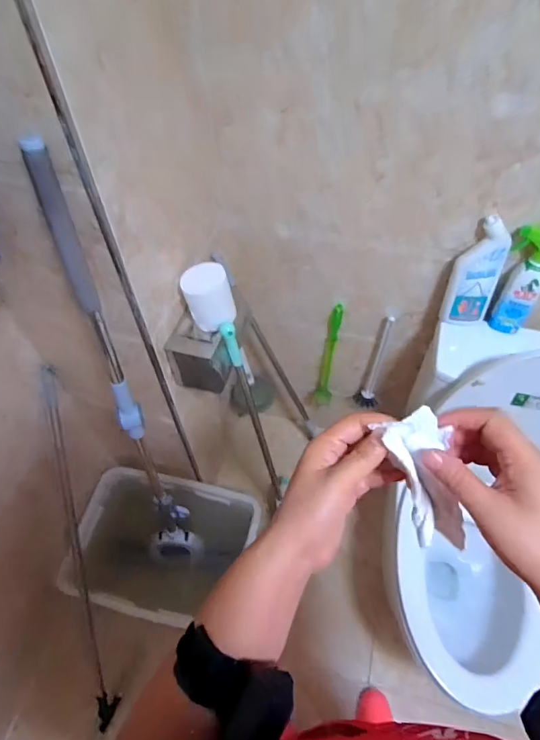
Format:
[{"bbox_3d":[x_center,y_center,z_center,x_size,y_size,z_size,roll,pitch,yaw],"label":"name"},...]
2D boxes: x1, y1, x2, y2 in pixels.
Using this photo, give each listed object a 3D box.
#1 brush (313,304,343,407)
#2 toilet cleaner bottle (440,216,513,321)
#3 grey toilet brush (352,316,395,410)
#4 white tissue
[{"bbox_3d":[0.165,-0.018,1.235,0.058,0.399,0.068,12,55,9],"label":"brush"},{"bbox_3d":[0.420,-0.189,0.869,0.095,0.214,0.065,7,55,5],"label":"toilet cleaner bottle"},{"bbox_3d":[0.297,0.002,1.211,0.070,0.367,0.066,16,56,12],"label":"grey toilet brush"},{"bbox_3d":[0.125,0.091,0.347,0.049,0.124,0.027,-28,18,-19],"label":"white tissue"}]

